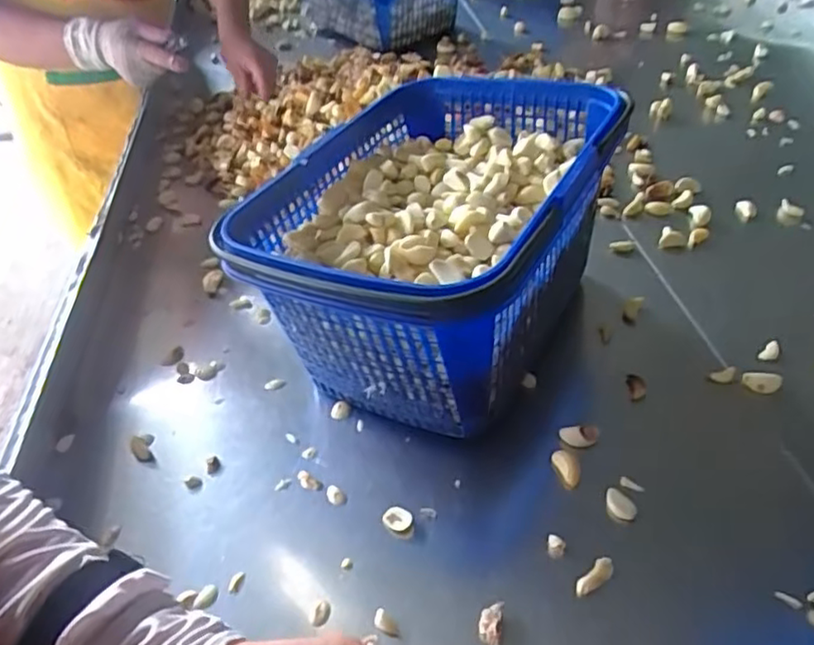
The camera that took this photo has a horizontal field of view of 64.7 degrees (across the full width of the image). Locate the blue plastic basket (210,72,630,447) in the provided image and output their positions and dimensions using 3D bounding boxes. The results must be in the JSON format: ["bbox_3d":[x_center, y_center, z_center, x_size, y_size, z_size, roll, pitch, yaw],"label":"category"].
[{"bbox_3d":[0.030,-0.069,0.566,0.238,0.186,0.331,18,48,25],"label":"blue plastic basket"}]

